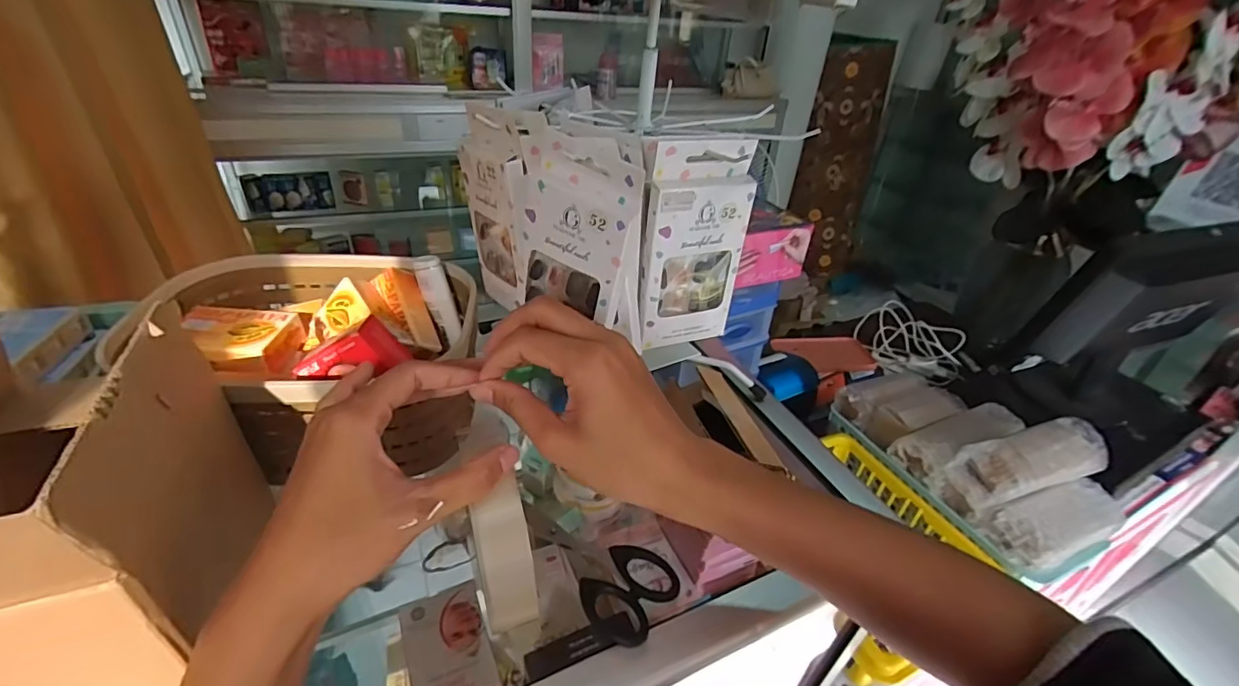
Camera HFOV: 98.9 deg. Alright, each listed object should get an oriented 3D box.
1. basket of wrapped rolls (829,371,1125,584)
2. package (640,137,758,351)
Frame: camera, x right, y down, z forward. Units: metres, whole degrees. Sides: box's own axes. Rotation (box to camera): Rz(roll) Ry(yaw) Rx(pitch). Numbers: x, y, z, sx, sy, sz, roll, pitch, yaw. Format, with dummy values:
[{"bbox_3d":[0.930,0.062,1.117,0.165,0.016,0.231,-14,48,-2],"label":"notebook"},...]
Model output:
[{"bbox_3d":[0.413,0.115,0.624,0.154,0.104,0.280,-10,37,-21],"label":"basket of wrapped rolls"},{"bbox_3d":[0.048,-0.064,0.355,0.070,0.138,0.028,-5,36,-14],"label":"package"}]

